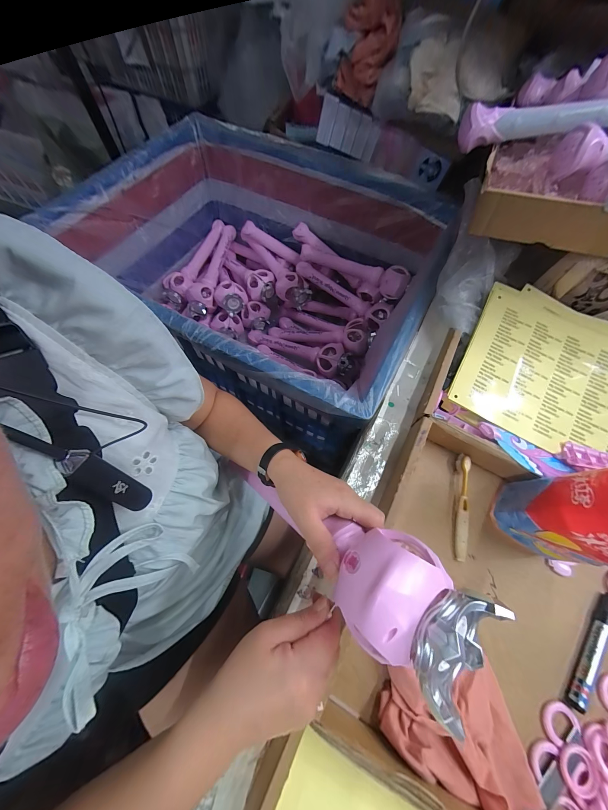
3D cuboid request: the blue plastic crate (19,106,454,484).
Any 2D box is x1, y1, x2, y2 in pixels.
[{"bbox_3d":[-0.111,-0.308,0.739,0.769,0.371,0.623,25,66,8],"label":"blue plastic crate"}]

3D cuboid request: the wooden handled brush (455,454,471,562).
[{"bbox_3d":[0.215,0.137,0.373,0.018,0.022,0.137,16,65,5],"label":"wooden handled brush"}]

